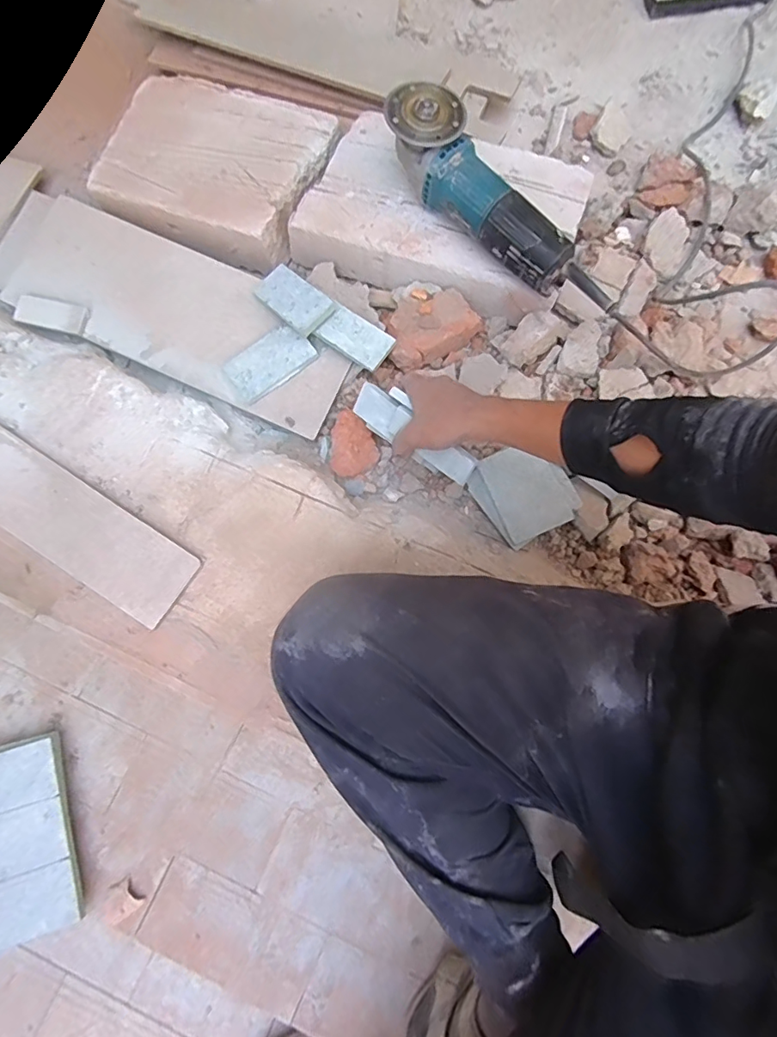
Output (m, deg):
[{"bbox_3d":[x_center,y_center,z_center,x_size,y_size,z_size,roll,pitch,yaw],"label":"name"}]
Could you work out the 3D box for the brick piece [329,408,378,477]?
[{"bbox_3d":[-0.048,-0.087,0.593,0.057,0.021,0.072,-34,80,-7],"label":"brick piece"}]

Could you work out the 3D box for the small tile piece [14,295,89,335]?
[{"bbox_3d":[-0.399,-0.242,0.602,0.080,0.010,0.034,9,78,1],"label":"small tile piece"}]

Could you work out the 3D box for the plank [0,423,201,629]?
[{"bbox_3d":[-0.388,-0.038,0.527,0.421,0.011,0.079,33,80,6],"label":"plank"}]

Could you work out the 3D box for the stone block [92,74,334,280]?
[{"bbox_3d":[-0.218,-0.452,0.655,0.253,0.060,0.206,21,79,4],"label":"stone block"}]

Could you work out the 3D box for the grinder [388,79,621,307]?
[{"bbox_3d":[0.113,-0.339,0.555,0.073,0.064,0.309,-37,81,-8],"label":"grinder"}]

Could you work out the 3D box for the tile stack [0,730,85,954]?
[{"bbox_3d":[-0.422,0.369,0.591,0.107,0.034,0.211,-16,79,-4],"label":"tile stack"}]

